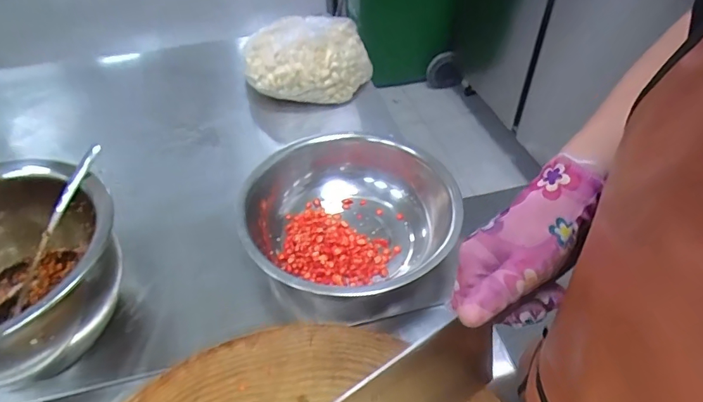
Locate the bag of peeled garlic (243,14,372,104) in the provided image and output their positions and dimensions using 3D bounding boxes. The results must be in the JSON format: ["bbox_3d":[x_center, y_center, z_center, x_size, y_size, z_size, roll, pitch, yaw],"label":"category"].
[{"bbox_3d":[-0.080,-0.269,0.880,0.239,0.106,0.165,-7,45,-6],"label":"bag of peeled garlic"}]

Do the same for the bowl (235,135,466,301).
[{"bbox_3d":[-0.009,0.020,0.604,0.254,0.083,0.284,-11,46,-10],"label":"bowl"}]

